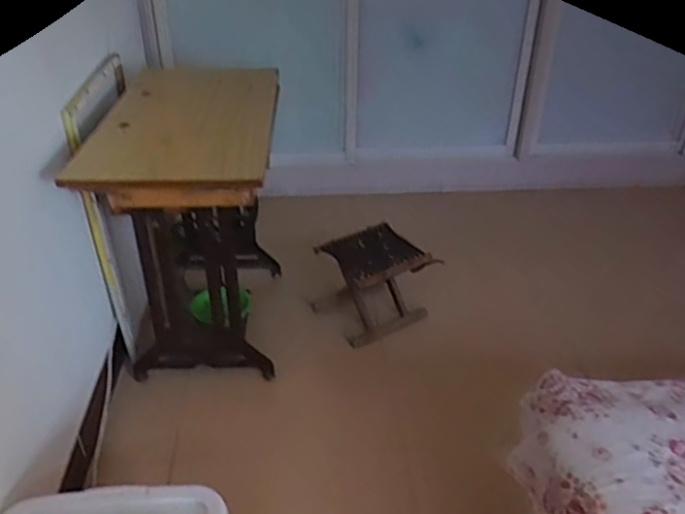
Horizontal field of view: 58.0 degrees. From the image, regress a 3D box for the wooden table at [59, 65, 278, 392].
[{"bbox_3d":[-0.406,-0.087,1.796,0.439,0.710,0.806,-1,33,-2],"label":"wooden table"}]

